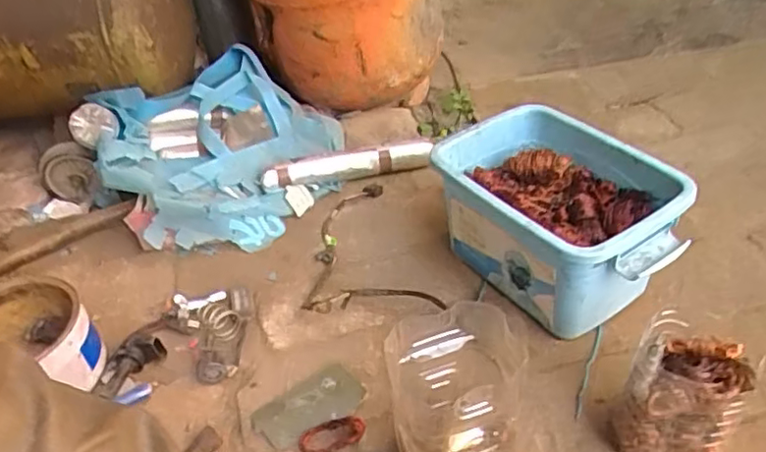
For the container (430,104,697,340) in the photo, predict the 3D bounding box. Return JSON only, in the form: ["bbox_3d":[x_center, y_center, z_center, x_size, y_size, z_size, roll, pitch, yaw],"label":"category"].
[{"bbox_3d":[0.206,-0.004,0.761,0.200,0.159,0.279,-35,48,-29],"label":"container"}]

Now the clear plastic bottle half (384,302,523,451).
[{"bbox_3d":[0.066,0.167,0.566,0.104,0.168,0.102,-4,41,3],"label":"clear plastic bottle half"}]

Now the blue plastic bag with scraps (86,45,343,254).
[{"bbox_3d":[-0.240,-0.110,0.951,0.341,0.164,0.295,-30,46,-24],"label":"blue plastic bag with scraps"}]

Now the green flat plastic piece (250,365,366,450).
[{"bbox_3d":[-0.081,0.193,0.679,0.117,0.008,0.059,-24,44,-19],"label":"green flat plastic piece"}]

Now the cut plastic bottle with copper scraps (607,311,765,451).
[{"bbox_3d":[0.271,0.161,0.579,0.091,0.130,0.093,-4,41,3],"label":"cut plastic bottle with copper scraps"}]

